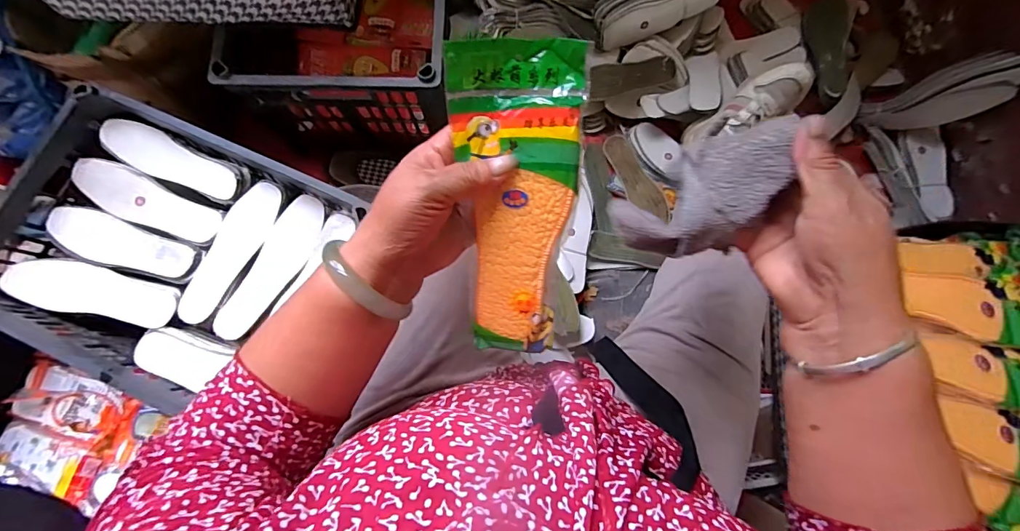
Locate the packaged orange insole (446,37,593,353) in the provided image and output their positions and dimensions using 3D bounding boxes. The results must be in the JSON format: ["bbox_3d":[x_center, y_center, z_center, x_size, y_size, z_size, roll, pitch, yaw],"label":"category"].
[{"bbox_3d":[0.003,-0.036,0.298,0.083,0.020,0.212,2,109,2],"label":"packaged orange insole"}]

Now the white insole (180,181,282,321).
[{"bbox_3d":[-0.405,-0.020,0.631,0.072,0.012,0.217,20,82,8],"label":"white insole"}]

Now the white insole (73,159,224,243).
[{"bbox_3d":[-0.537,-0.092,0.642,0.219,0.037,0.066,24,75,8],"label":"white insole"}]

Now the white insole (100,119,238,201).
[{"bbox_3d":[-0.510,-0.158,0.649,0.212,0.028,0.061,24,75,8],"label":"white insole"}]

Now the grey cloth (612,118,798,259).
[{"bbox_3d":[0.130,-0.046,0.291,0.098,0.072,0.059,-24,74,-6],"label":"grey cloth"}]

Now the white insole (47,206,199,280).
[{"bbox_3d":[-0.571,-0.031,0.628,0.222,0.019,0.067,19,74,7],"label":"white insole"}]

